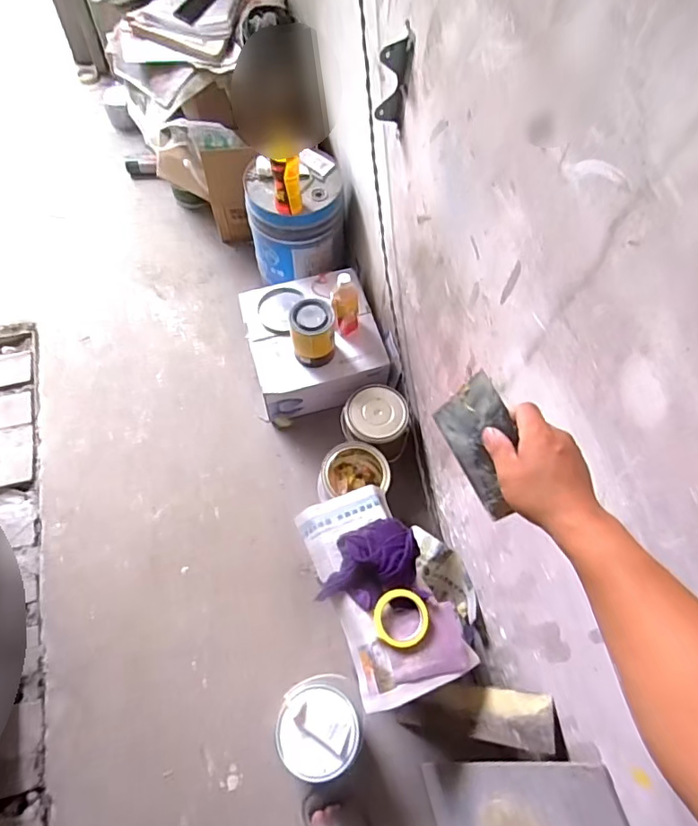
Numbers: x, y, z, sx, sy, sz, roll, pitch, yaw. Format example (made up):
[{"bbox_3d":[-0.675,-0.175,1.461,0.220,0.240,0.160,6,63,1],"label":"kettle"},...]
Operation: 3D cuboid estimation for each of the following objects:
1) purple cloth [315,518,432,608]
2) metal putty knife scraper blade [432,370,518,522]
[{"bbox_3d":[0.042,0.287,0.967,0.191,0.059,0.159,-6,63,-9],"label":"purple cloth"},{"bbox_3d":[0.137,0.033,0.509,0.009,0.074,0.128,-7,65,-49],"label":"metal putty knife scraper blade"}]

